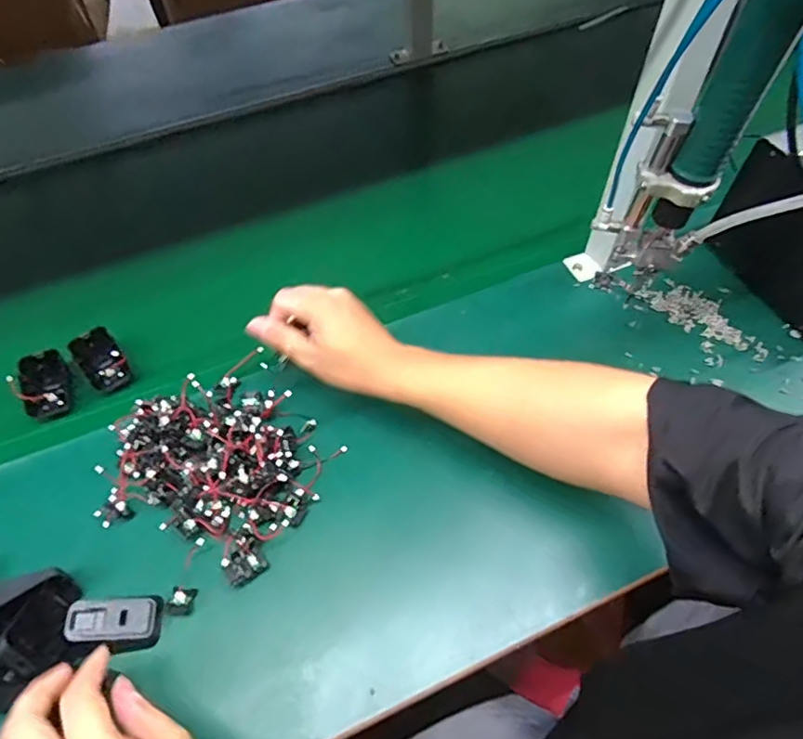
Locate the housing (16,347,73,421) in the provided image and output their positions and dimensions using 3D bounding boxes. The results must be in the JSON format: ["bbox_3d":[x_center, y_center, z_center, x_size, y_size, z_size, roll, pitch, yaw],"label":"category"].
[{"bbox_3d":[-0.376,0.016,0.592,0.043,0.025,0.064,-15,57,-7],"label":"housing"}]

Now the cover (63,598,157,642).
[{"bbox_3d":[-0.238,0.205,0.459,0.065,0.009,0.031,4,60,-17],"label":"cover"}]

